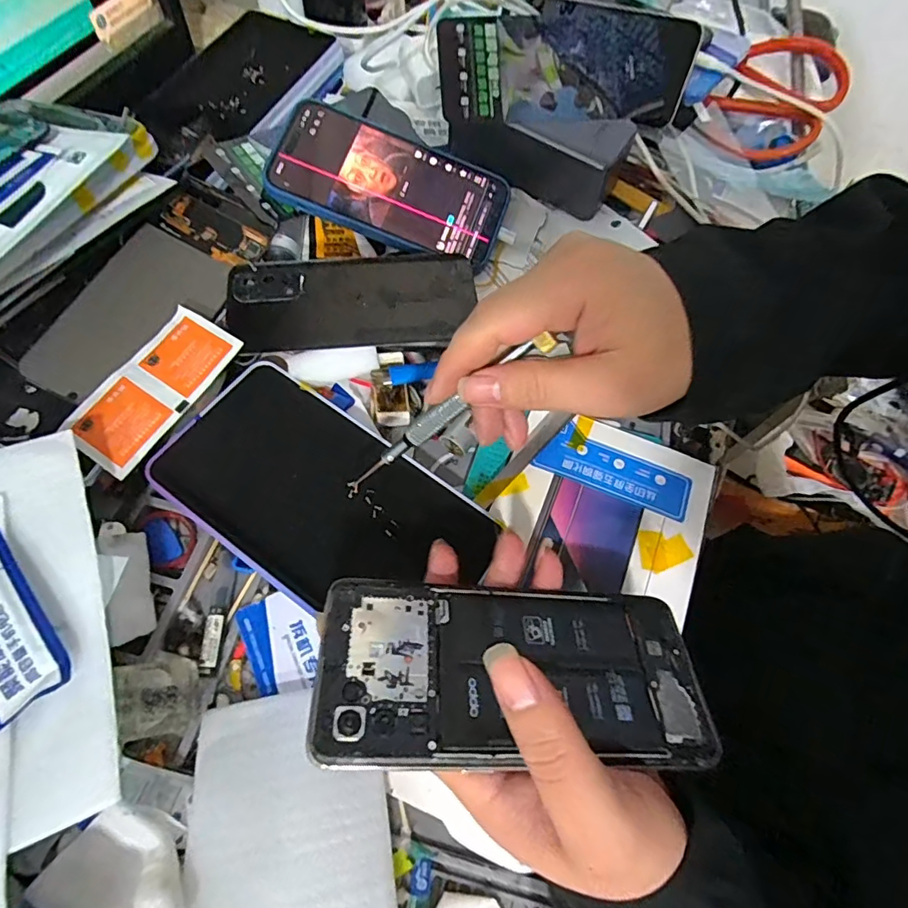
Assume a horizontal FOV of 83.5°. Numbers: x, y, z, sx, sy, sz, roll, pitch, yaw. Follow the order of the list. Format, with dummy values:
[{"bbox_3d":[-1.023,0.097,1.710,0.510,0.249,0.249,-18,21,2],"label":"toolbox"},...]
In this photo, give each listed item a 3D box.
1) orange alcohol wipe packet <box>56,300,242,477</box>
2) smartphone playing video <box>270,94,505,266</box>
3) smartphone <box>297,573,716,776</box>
[{"bbox_3d":[-0.172,-0.039,0.291,0.048,0.004,0.098,32,73,9],"label":"orange alcohol wipe packet"},{"bbox_3d":[-0.045,-0.190,0.362,0.162,0.009,0.083,18,78,-6],"label":"smartphone playing video"},{"bbox_3d":[0.025,0.087,0.208,0.156,0.004,0.071,6,45,-8],"label":"smartphone"}]

